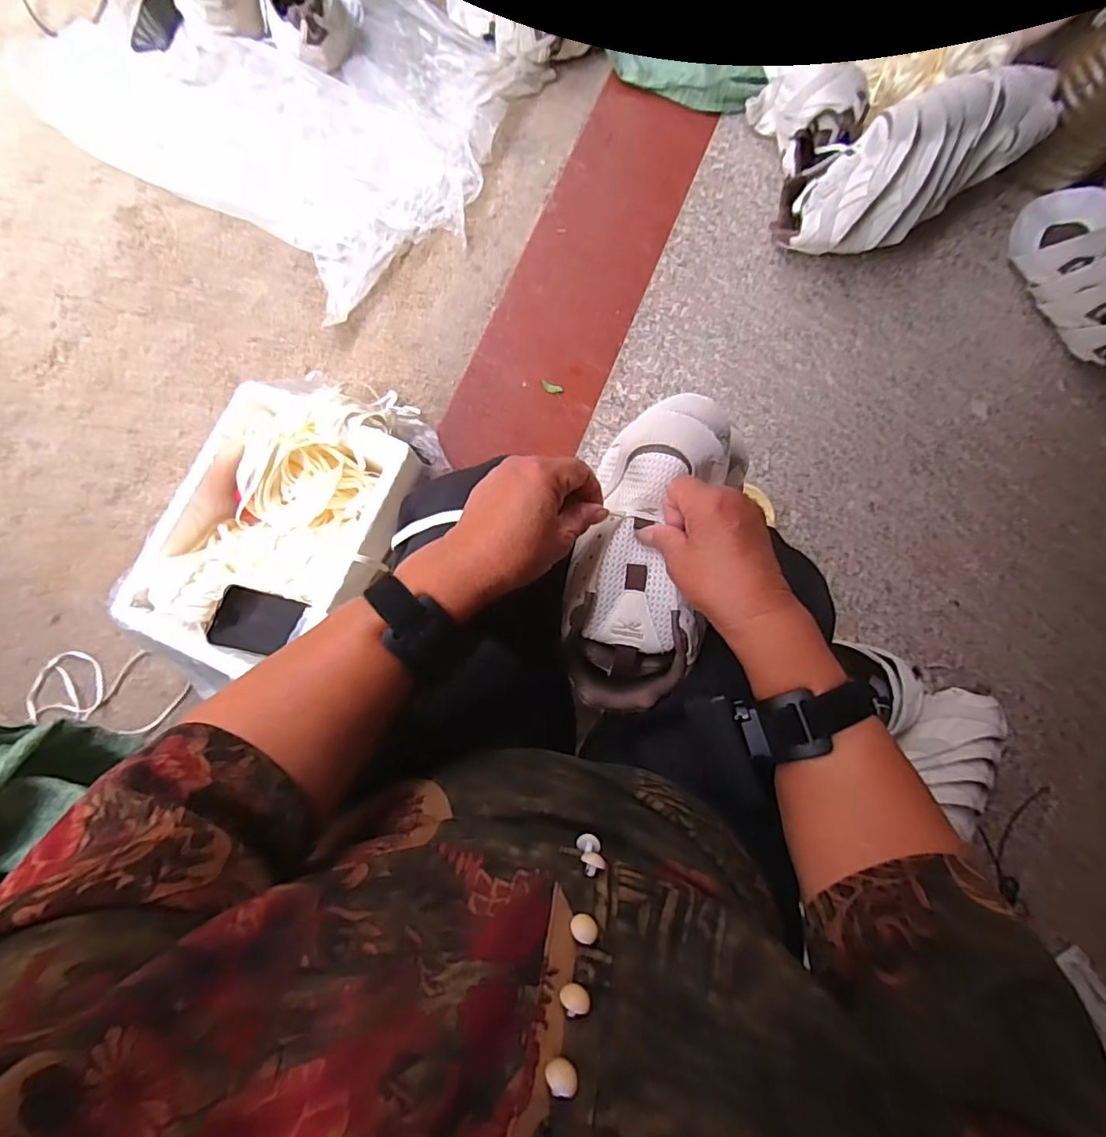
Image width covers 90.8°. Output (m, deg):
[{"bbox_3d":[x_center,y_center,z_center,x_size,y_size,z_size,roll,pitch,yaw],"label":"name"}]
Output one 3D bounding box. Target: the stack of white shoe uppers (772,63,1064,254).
[{"bbox_3d":[0.624,-0.694,0.928,0.497,0.179,0.185,-31,86,-10],"label":"stack of white shoe uppers"}]

